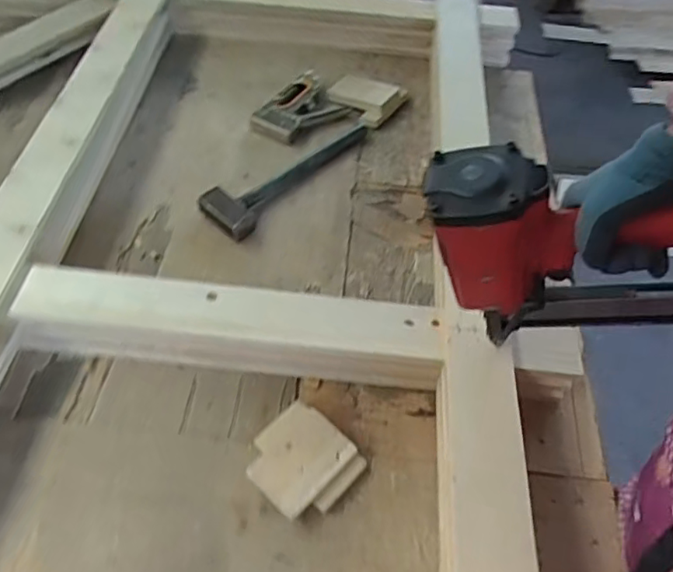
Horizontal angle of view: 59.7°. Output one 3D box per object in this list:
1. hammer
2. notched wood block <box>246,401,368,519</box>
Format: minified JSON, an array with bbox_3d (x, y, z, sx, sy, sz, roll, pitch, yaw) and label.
[{"bbox_3d":[-0.076,-0.186,0.904,0.096,0.036,0.311,29,56,18],"label":"hammer"},{"bbox_3d":[-0.037,0.187,0.625,0.105,0.028,0.099,37,59,23],"label":"notched wood block"}]

